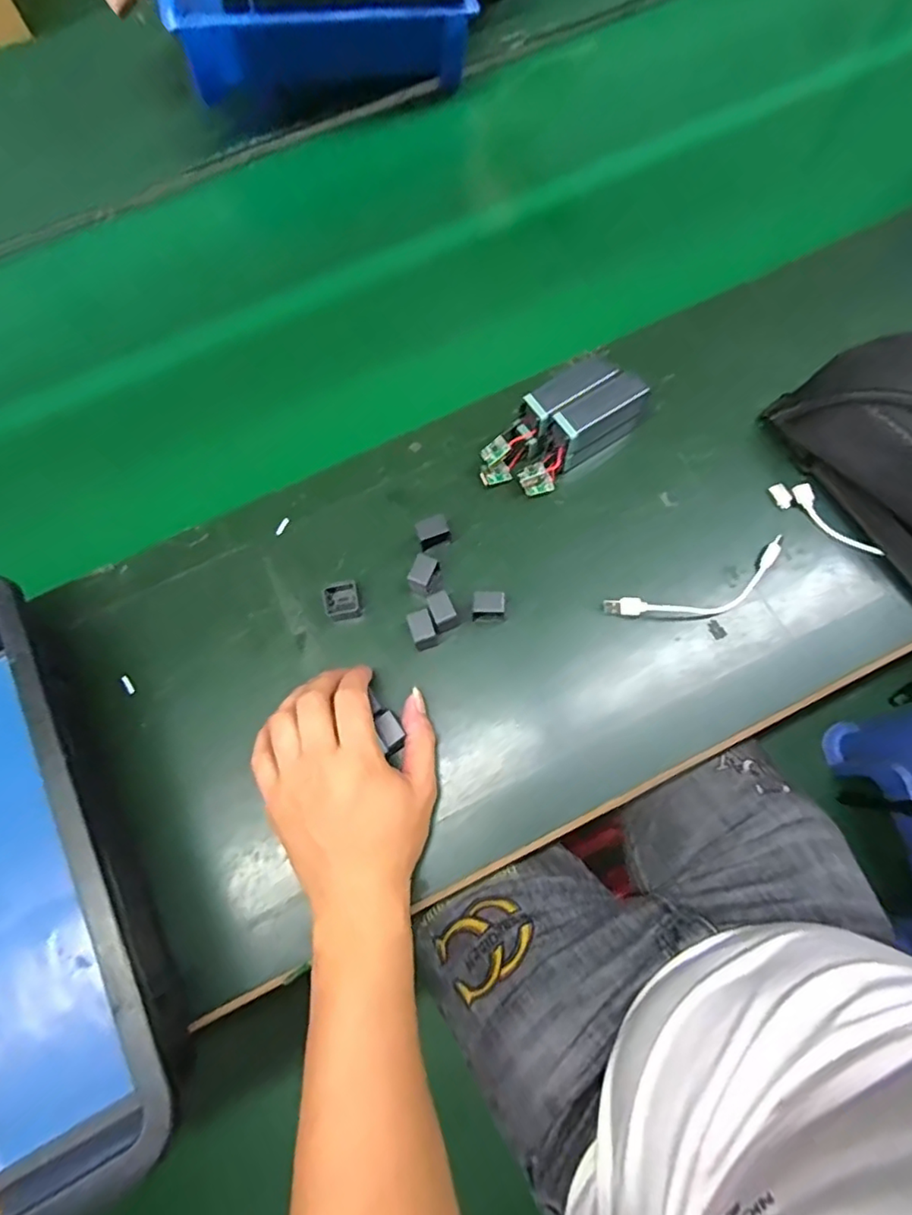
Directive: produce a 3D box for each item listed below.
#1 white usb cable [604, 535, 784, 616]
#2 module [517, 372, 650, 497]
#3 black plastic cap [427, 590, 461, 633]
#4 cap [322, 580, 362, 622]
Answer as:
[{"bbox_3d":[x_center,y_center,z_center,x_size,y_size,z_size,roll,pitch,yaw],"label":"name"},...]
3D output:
[{"bbox_3d":[0.184,-0.012,0.441,0.145,0.013,0.036,-19,72,-4],"label":"white usb cable"},{"bbox_3d":[0.099,-0.139,0.465,0.122,0.050,0.032,-38,75,-10],"label":"module"},{"bbox_3d":[-0.010,0.003,0.439,0.019,0.022,0.024,-31,74,-8],"label":"black plastic cap"},{"bbox_3d":[-0.087,-0.005,0.452,0.026,0.015,0.027,-12,72,-2],"label":"cap"}]

